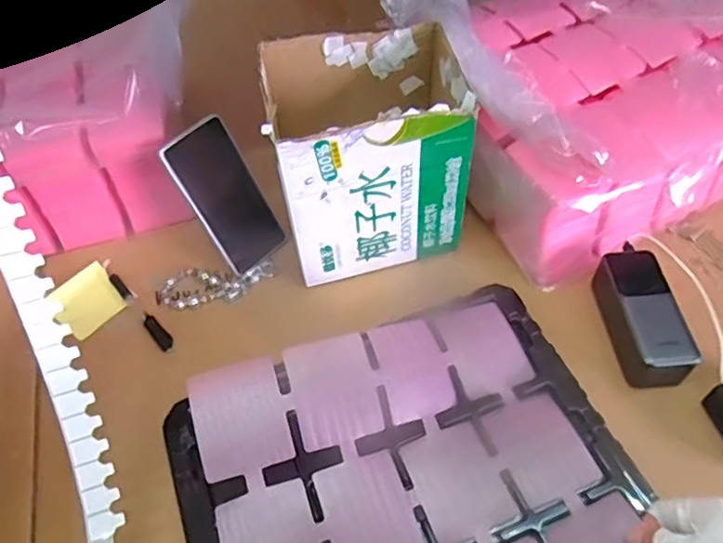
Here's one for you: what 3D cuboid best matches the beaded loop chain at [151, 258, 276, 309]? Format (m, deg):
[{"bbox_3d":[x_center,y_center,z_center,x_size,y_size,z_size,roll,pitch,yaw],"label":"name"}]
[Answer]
[{"bbox_3d":[-0.159,0.014,0.635,0.129,0.011,0.048,-10,55,-5],"label":"beaded loop chain"}]

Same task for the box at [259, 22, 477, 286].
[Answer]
[{"bbox_3d":[0.005,-0.121,0.600,0.187,0.186,0.148,-12,54,-8],"label":"box"}]

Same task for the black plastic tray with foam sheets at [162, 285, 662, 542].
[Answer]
[{"bbox_3d":[0.053,0.177,0.468,0.355,0.055,0.335,-21,55,-17],"label":"black plastic tray with foam sheets"}]

